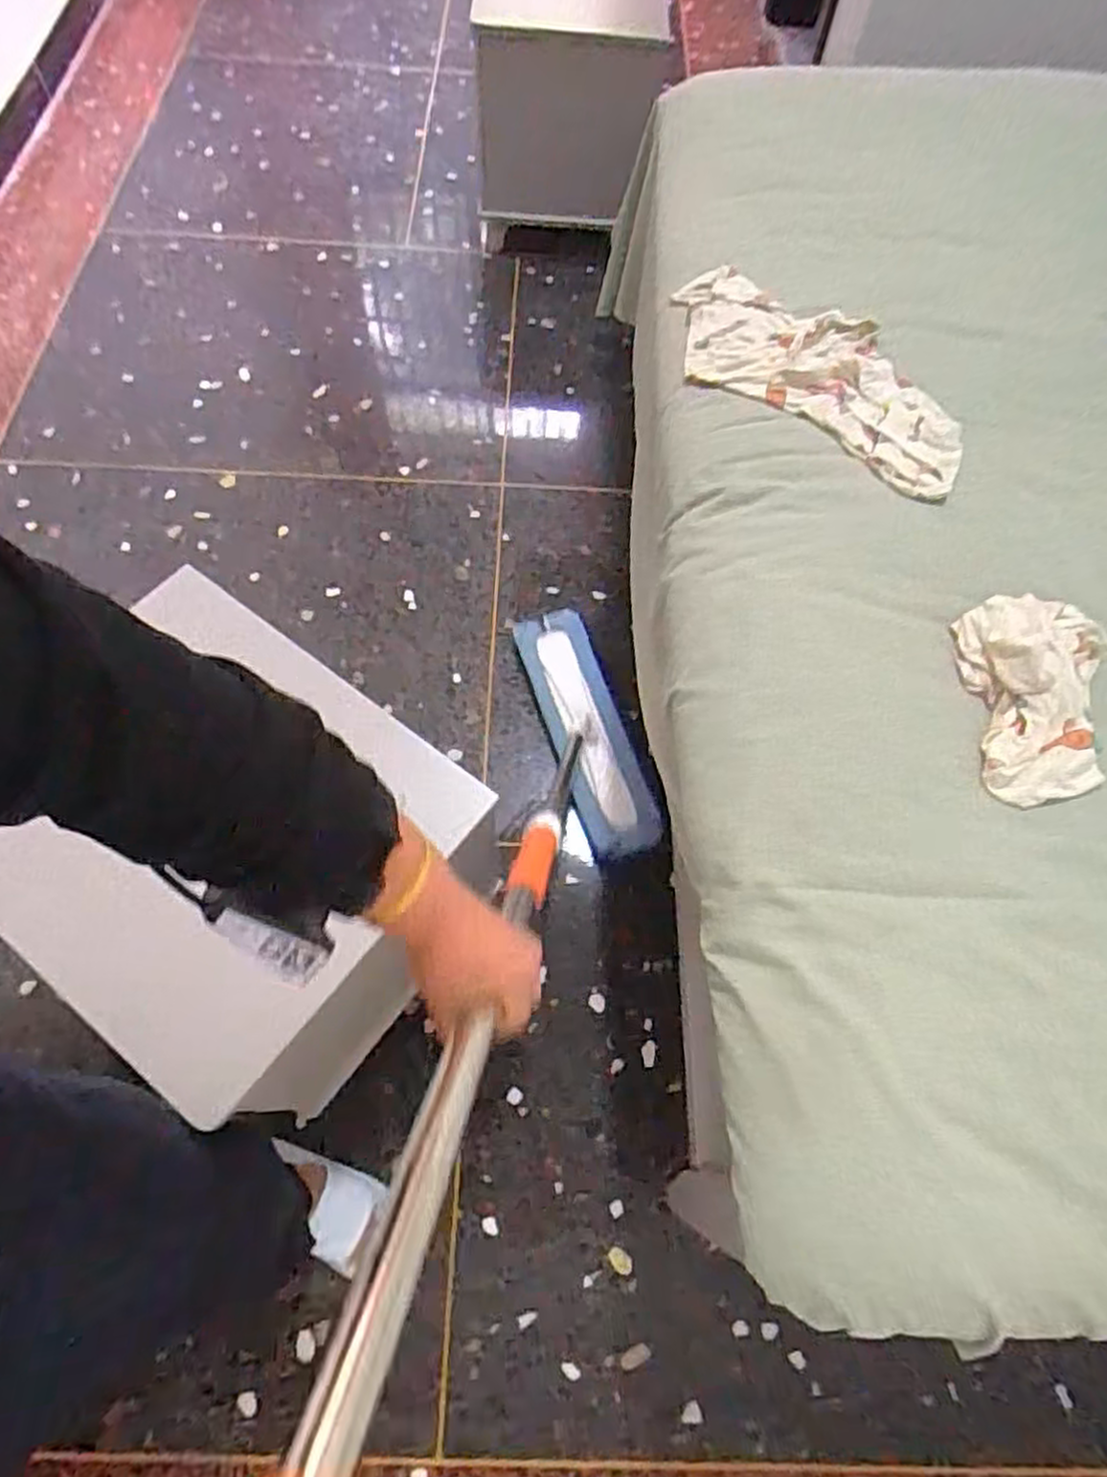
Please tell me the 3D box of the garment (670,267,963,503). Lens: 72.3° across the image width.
[{"bbox_3d":[0.318,-0.449,0.942,0.444,0.064,0.171,42,71,15],"label":"garment"}]

